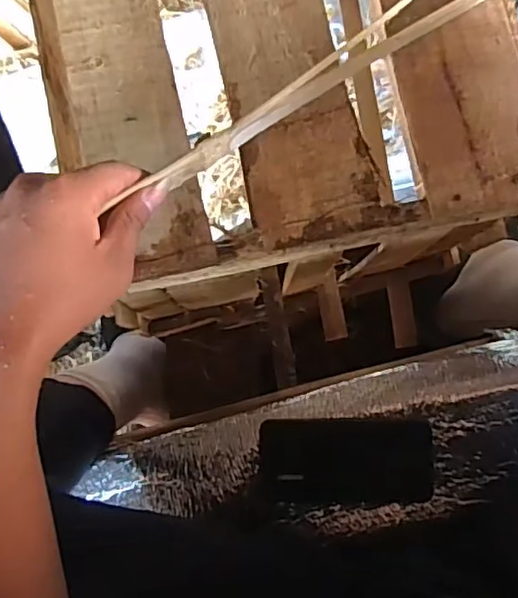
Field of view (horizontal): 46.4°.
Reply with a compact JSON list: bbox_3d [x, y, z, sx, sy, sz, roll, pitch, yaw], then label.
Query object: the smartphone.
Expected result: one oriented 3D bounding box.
[{"bbox_3d":[0.080,0.151,0.562,0.156,0.011,0.078,-2,88,6],"label":"smartphone"}]

